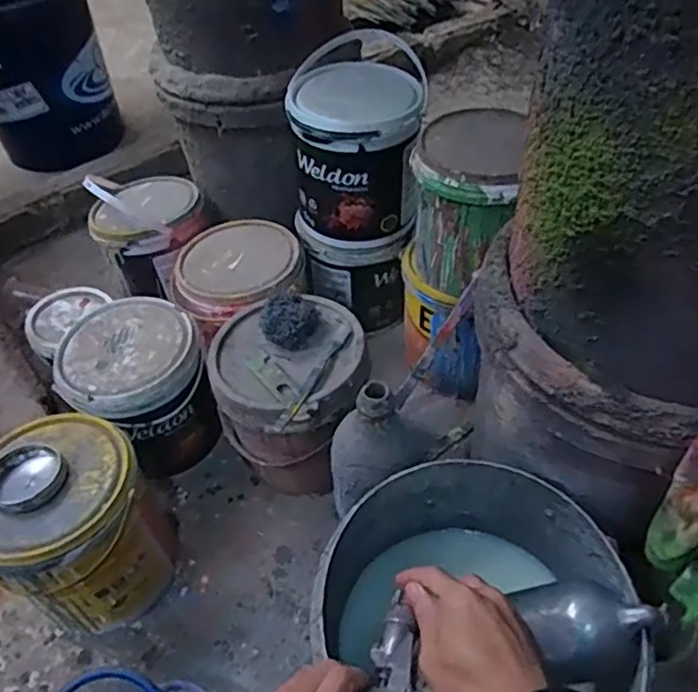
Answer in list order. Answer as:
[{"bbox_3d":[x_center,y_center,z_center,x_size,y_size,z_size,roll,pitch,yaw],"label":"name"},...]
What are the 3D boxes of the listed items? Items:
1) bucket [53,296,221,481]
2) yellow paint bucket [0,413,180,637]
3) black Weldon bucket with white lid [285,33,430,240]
[{"bbox_3d":[-0.274,0.054,0.858,0.168,0.164,0.182,-3,49,4],"label":"bucket"},{"bbox_3d":[-0.308,0.205,0.731,0.174,0.209,0.178,-34,54,-22],"label":"yellow paint bucket"},{"bbox_3d":[0.015,-0.272,0.877,0.169,0.176,0.175,-3,49,4],"label":"black Weldon bucket with white lid"}]

